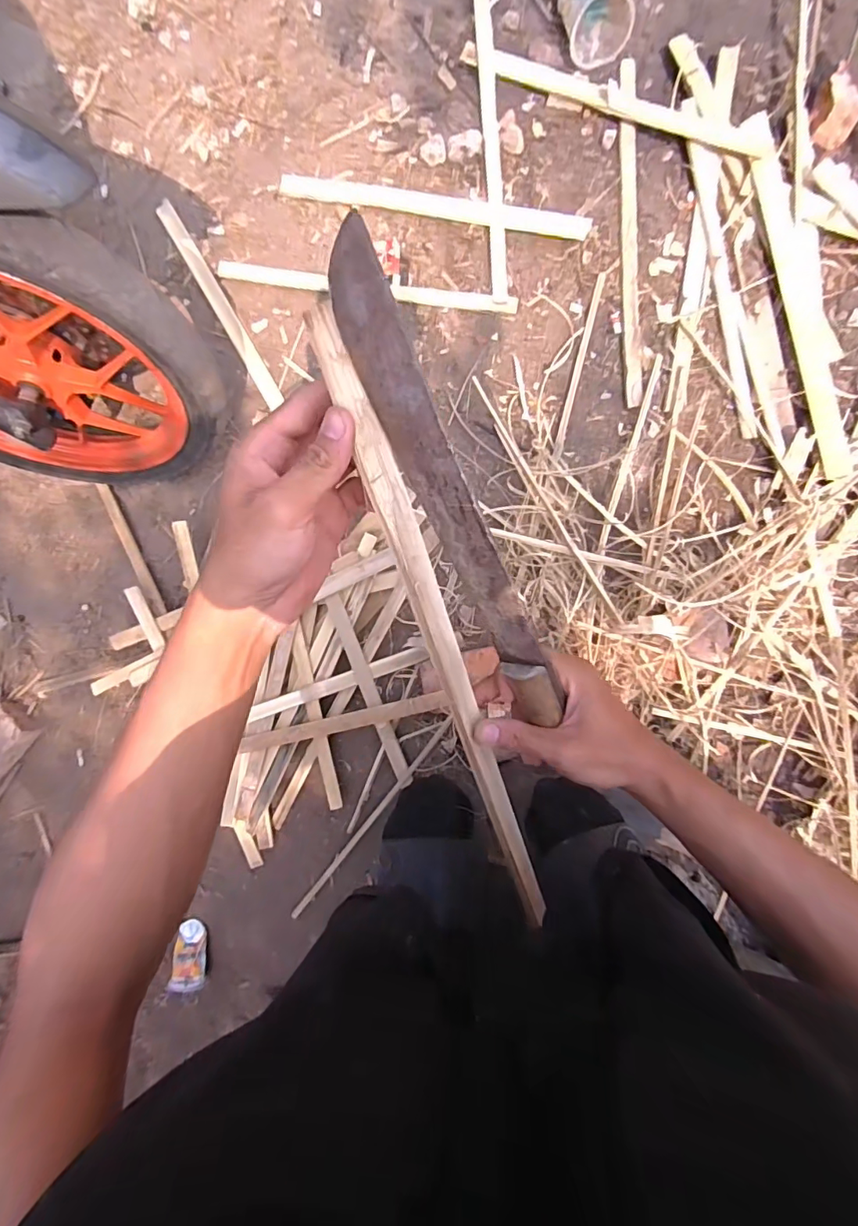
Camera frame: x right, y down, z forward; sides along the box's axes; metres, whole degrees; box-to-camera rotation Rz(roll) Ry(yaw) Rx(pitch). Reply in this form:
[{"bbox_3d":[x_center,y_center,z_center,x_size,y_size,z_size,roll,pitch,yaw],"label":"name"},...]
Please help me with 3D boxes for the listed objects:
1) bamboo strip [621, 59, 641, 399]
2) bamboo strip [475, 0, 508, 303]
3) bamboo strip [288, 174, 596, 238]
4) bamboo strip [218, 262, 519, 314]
[{"bbox_3d":[0.312,-0.586,0.772,0.023,0.010,0.531,-1,89,7],"label":"bamboo strip"},{"bbox_3d":[0.099,-0.757,0.796,0.025,0.017,0.509,-3,89,7],"label":"bamboo strip"},{"bbox_3d":[0.001,-0.641,0.785,0.495,0.013,0.037,15,93,7],"label":"bamboo strip"},{"bbox_3d":[-0.108,-0.544,0.835,0.510,0.015,0.032,11,90,7],"label":"bamboo strip"}]

